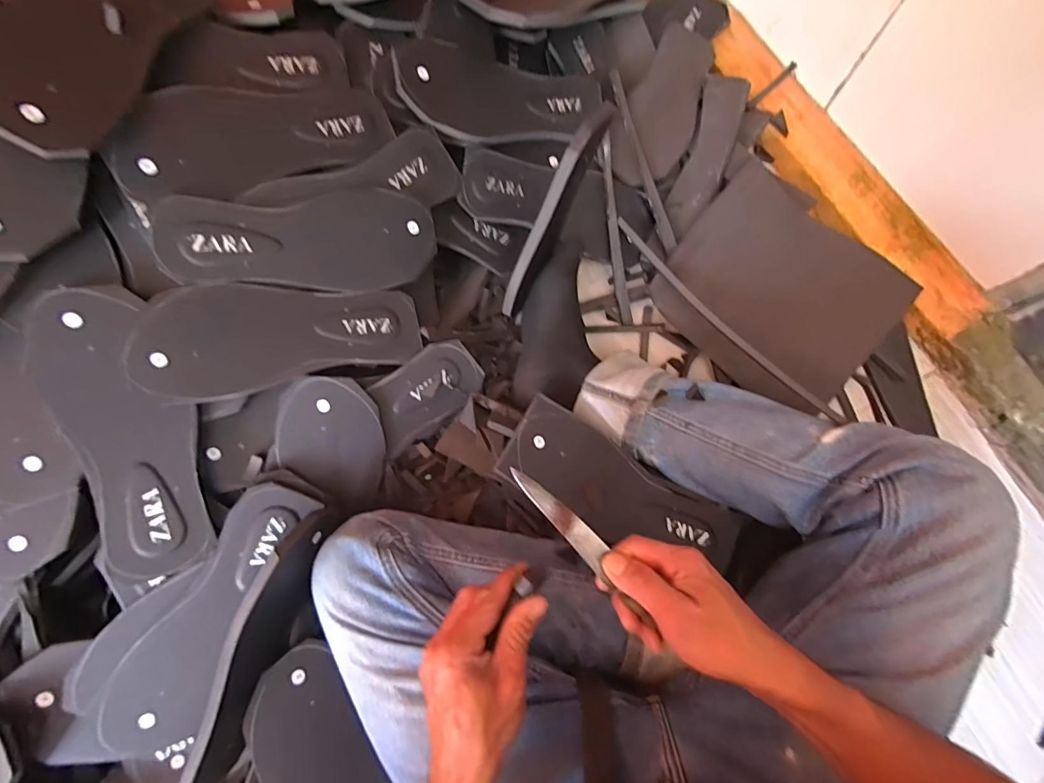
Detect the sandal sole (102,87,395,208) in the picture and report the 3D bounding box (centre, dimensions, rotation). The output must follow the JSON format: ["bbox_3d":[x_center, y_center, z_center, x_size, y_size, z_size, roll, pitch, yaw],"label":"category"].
[{"bbox_3d":[-0.251,-0.249,0.445,0.247,0.007,0.097,-25,94,-25],"label":"sandal sole"}]

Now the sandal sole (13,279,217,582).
[{"bbox_3d":[-0.340,0.035,0.397,0.089,0.018,0.252,-22,98,-24],"label":"sandal sole"}]

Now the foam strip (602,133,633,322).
[{"bbox_3d":[0.119,-0.202,0.585,0.016,0.010,0.230,-8,97,-1],"label":"foam strip"}]

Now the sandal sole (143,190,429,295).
[{"bbox_3d":[-0.211,-0.147,0.457,0.246,0.009,0.099,-15,98,-25],"label":"sandal sole"}]

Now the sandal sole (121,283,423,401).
[{"bbox_3d":[-0.228,-0.059,0.447,0.246,0.012,0.098,-14,98,-25],"label":"sandal sole"}]

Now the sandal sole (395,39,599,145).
[{"bbox_3d":[-0.021,-0.352,0.544,0.249,0.017,0.109,-7,89,-22],"label":"sandal sole"}]

